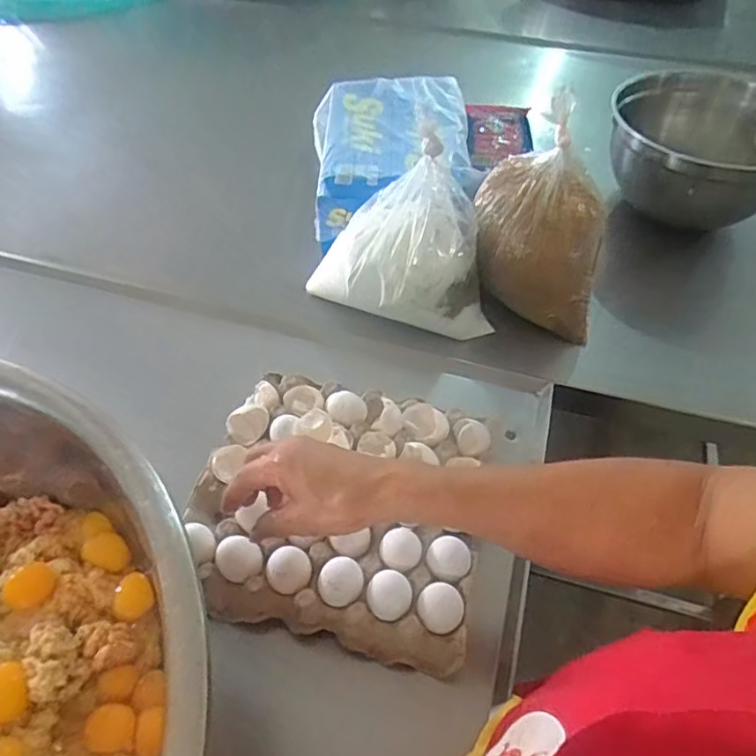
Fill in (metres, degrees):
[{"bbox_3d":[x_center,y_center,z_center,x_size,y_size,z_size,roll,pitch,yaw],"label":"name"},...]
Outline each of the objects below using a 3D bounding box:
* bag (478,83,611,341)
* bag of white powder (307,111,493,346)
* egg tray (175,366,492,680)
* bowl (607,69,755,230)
[{"bbox_3d":[0.219,-0.207,0.763,0.176,0.258,0.114,14,51,9],"label":"bag"},{"bbox_3d":[0.035,-0.182,0.771,0.254,0.223,0.129,9,50,5],"label":"bag of white powder"},{"bbox_3d":[-0.039,0.119,0.606,0.291,0.054,0.274,12,51,8],"label":"egg tray"},{"bbox_3d":[0.542,-0.384,0.982,0.295,0.148,0.356,16,51,10],"label":"bowl"}]

